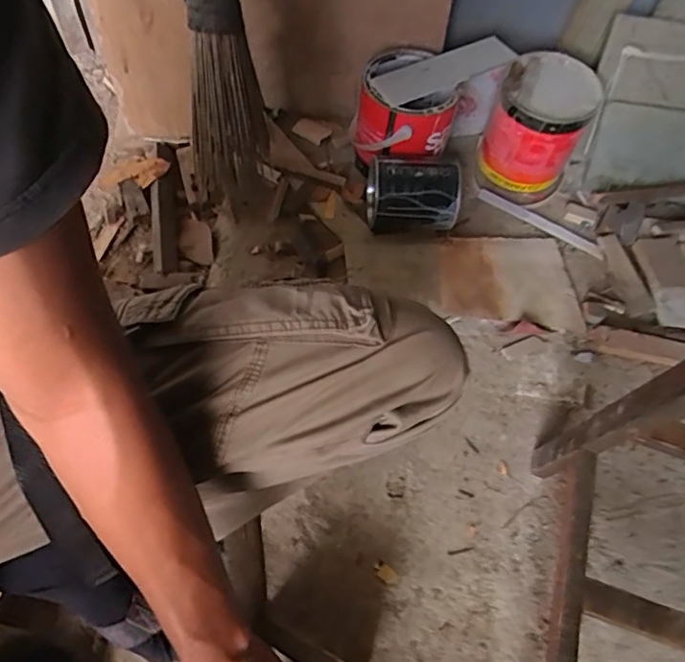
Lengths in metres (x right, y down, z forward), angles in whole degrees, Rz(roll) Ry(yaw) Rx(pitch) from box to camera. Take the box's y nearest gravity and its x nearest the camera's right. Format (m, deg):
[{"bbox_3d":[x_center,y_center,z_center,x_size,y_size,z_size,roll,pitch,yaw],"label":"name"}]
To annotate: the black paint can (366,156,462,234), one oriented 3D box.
[{"bbox_3d":[0.105,-0.201,0.818,0.138,0.100,0.101,7,61,-1],"label":"black paint can"}]

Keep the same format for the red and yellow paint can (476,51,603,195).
[{"bbox_3d":[0.316,-0.331,0.885,0.140,0.174,0.153,2,61,-4],"label":"red and yellow paint can"}]

